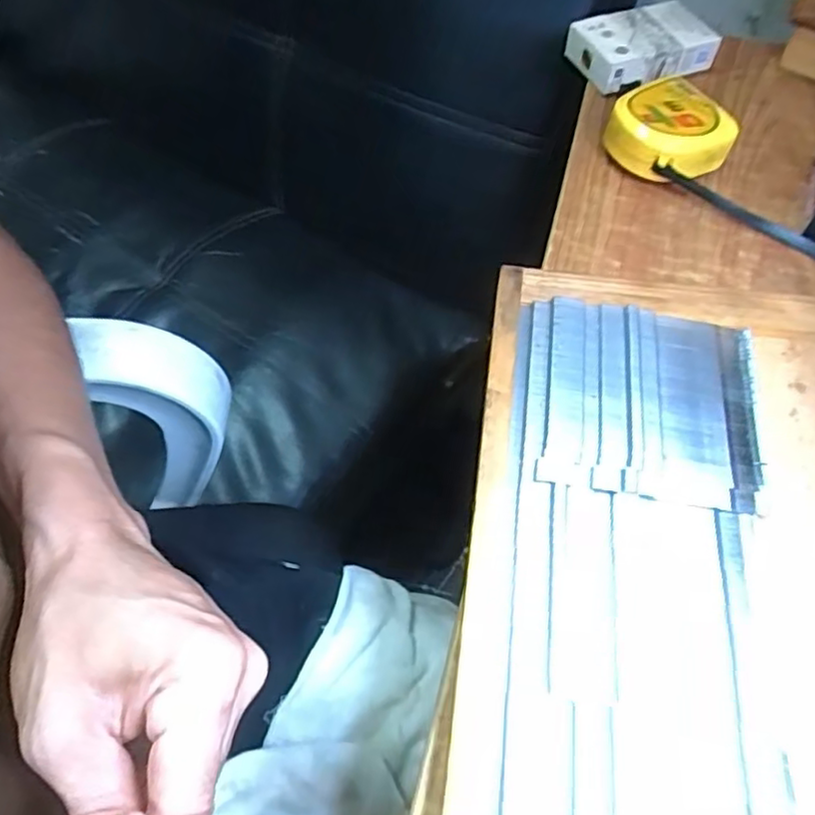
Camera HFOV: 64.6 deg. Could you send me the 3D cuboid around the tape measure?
[{"bbox_3d":[0.159,-0.165,0.395,0.068,0.035,0.063,0,58,1],"label":"tape measure"}]

